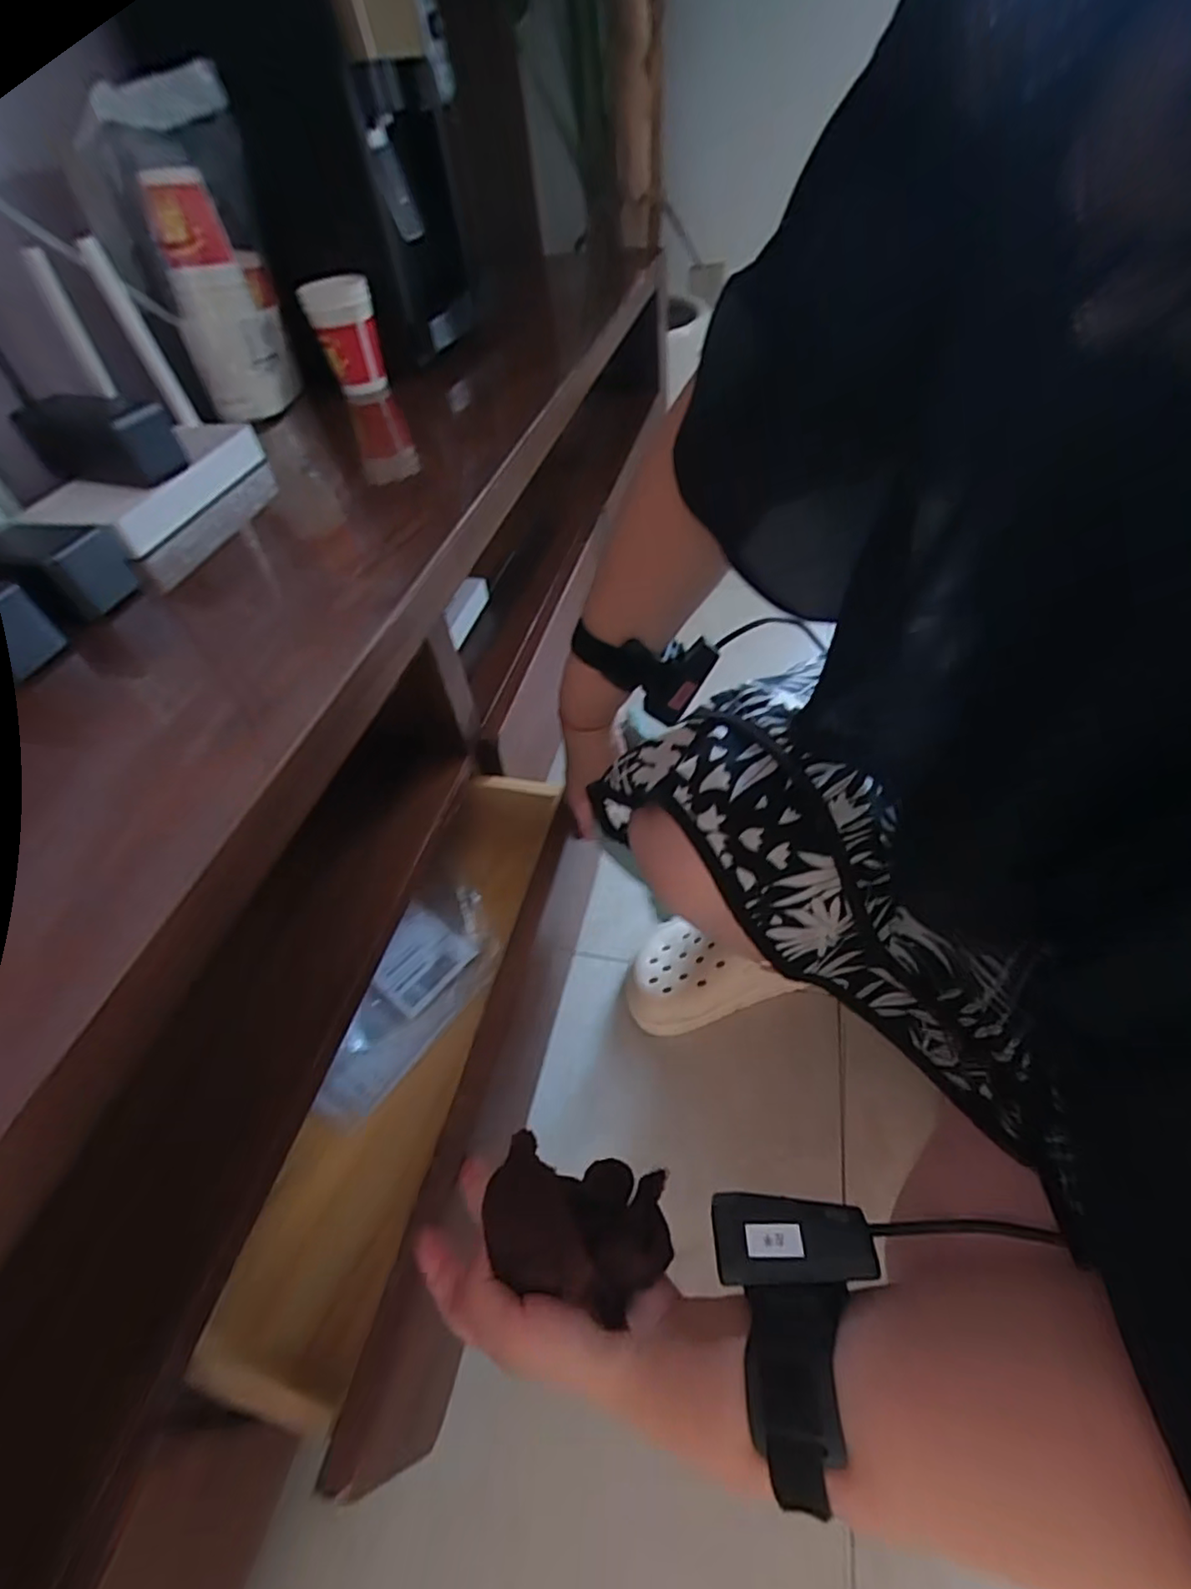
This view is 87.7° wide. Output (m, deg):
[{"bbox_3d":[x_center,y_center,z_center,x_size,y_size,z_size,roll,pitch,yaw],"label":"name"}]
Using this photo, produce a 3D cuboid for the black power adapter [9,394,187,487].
[{"bbox_3d":[-0.436,-0.311,0.542,0.145,0.054,0.044,13,52,17],"label":"black power adapter"}]

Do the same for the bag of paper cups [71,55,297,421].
[{"bbox_3d":[-0.416,-0.565,0.659,0.154,0.253,0.096,-30,53,-18],"label":"bag of paper cups"}]

